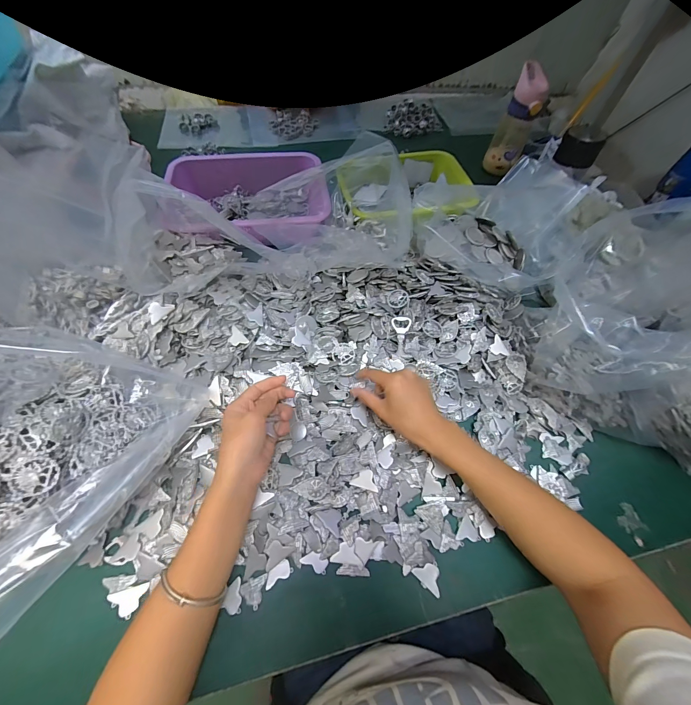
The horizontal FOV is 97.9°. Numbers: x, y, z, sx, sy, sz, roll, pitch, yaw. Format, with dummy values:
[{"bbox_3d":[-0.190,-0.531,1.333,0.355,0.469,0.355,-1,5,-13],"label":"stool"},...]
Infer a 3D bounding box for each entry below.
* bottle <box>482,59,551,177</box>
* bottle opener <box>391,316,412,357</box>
[{"bbox_3d":[0.393,-0.522,0.692,0.077,0.175,0.079,26,62,10],"label":"bottle"},{"bbox_3d":[0.086,-0.026,0.458,0.030,0.009,0.065,4,73,-1],"label":"bottle opener"}]

